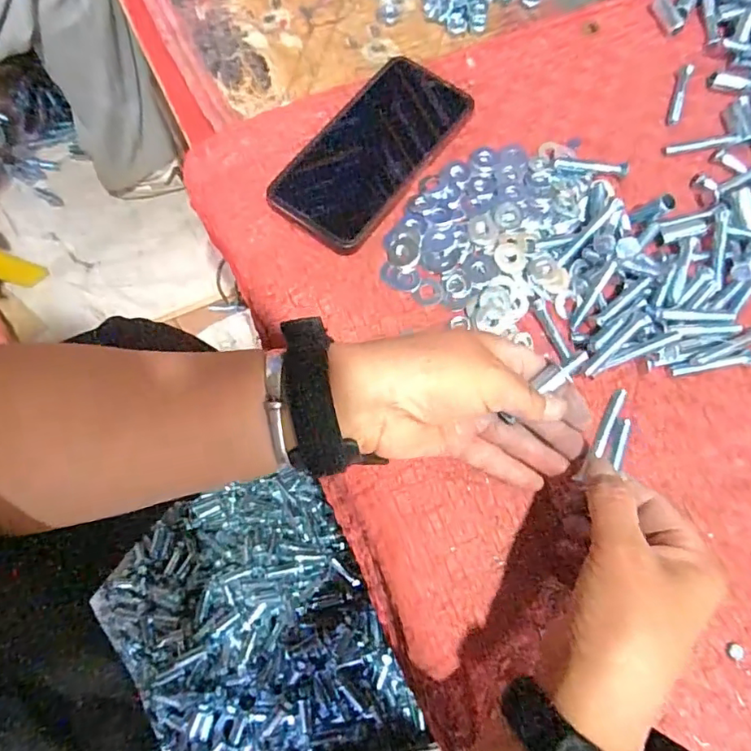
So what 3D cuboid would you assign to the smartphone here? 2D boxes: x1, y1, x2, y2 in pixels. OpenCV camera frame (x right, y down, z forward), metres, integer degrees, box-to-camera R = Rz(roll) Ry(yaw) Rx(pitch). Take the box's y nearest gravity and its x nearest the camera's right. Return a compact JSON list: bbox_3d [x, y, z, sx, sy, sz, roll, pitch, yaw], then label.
[{"bbox_3d":[-0.002,-0.169,0.400,0.077,0.013,0.166,35,75,9],"label":"smartphone"}]

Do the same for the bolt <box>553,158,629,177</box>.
[{"bbox_3d":[0.163,-0.157,0.404,0.055,0.006,0.010,7,72,1],"label":"bolt"}]

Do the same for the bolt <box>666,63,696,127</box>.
[{"bbox_3d":[0.246,-0.228,0.431,0.010,0.009,0.058,18,73,4],"label":"bolt"}]

